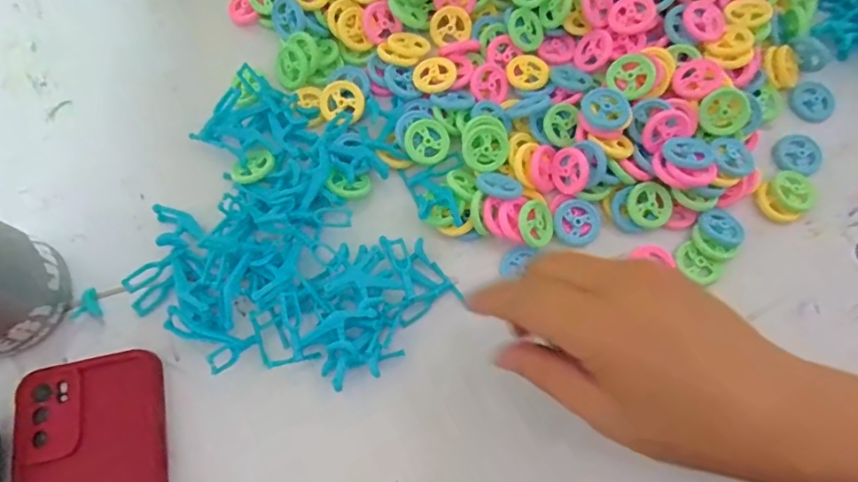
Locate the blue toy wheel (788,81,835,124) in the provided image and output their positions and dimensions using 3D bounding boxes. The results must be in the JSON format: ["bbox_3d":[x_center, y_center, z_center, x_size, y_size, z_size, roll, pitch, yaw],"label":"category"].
[{"bbox_3d":[0.274,-0.099,0.378,0.030,0.005,0.030,0,72,-1],"label":"blue toy wheel"}]

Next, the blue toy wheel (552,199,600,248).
[{"bbox_3d":[0.094,-0.012,0.338,0.028,0.007,0.029,0,72,-1],"label":"blue toy wheel"}]

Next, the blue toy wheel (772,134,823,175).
[{"bbox_3d":[0.253,-0.059,0.363,0.031,0.006,0.031,0,72,-1],"label":"blue toy wheel"}]

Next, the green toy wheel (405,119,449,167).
[{"bbox_3d":[-0.001,-0.065,0.342,0.028,0.005,0.029,0,72,-1],"label":"green toy wheel"}]

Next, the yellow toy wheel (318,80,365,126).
[{"bbox_3d":[-0.059,-0.094,0.359,0.029,0.004,0.033,-30,84,1],"label":"yellow toy wheel"}]

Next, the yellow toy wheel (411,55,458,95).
[{"bbox_3d":[0.005,-0.115,0.360,0.029,0.005,0.030,0,72,-1],"label":"yellow toy wheel"}]

